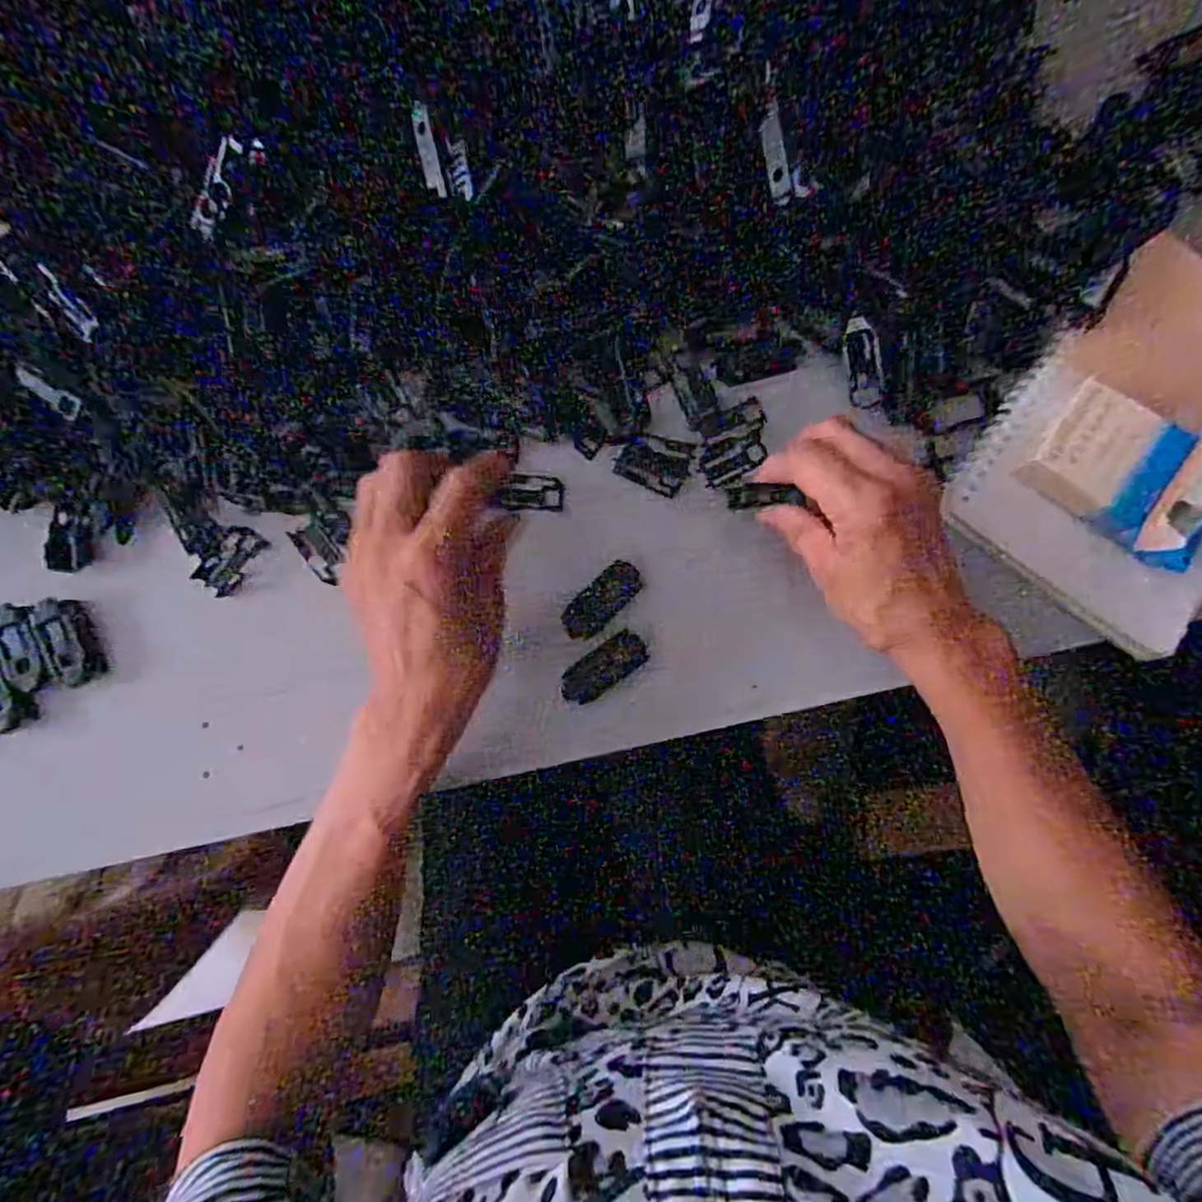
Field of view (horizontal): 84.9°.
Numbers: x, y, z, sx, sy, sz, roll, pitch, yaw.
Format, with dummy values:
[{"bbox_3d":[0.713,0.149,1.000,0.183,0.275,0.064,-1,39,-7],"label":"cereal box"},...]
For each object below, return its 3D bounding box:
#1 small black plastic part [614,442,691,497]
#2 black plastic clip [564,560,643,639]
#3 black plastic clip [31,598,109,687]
[{"bbox_3d":[0.029,-0.075,0.372,0.040,0.004,0.022,19,85,2],"label":"small black plastic part"},{"bbox_3d":[0.001,0.000,0.368,0.021,0.006,0.051,44,86,4],"label":"black plastic clip"},{"bbox_3d":[-0.294,0.022,0.368,0.024,0.020,0.048,-21,84,-2],"label":"black plastic clip"}]

